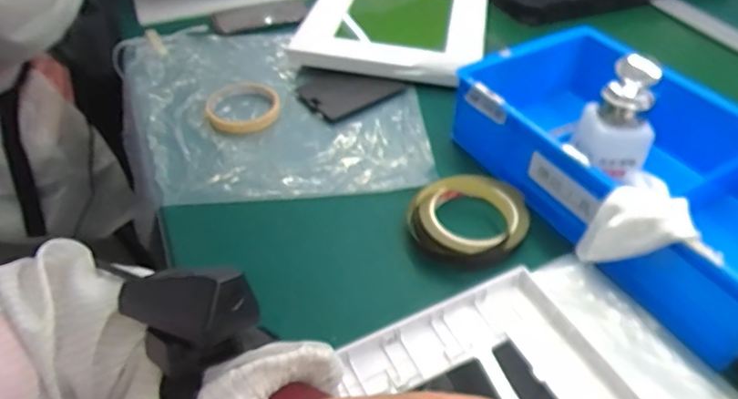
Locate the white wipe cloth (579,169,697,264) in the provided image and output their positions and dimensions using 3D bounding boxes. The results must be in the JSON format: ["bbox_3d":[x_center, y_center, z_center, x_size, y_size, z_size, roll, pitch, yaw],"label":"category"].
[{"bbox_3d":[0.217,0.029,0.428,0.059,0.076,0.063,-27,51,-27],"label":"white wipe cloth"}]

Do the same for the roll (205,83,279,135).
[{"bbox_3d":[-0.153,-0.113,0.641,0.086,0.020,0.086,1,43,-1],"label":"roll"}]

